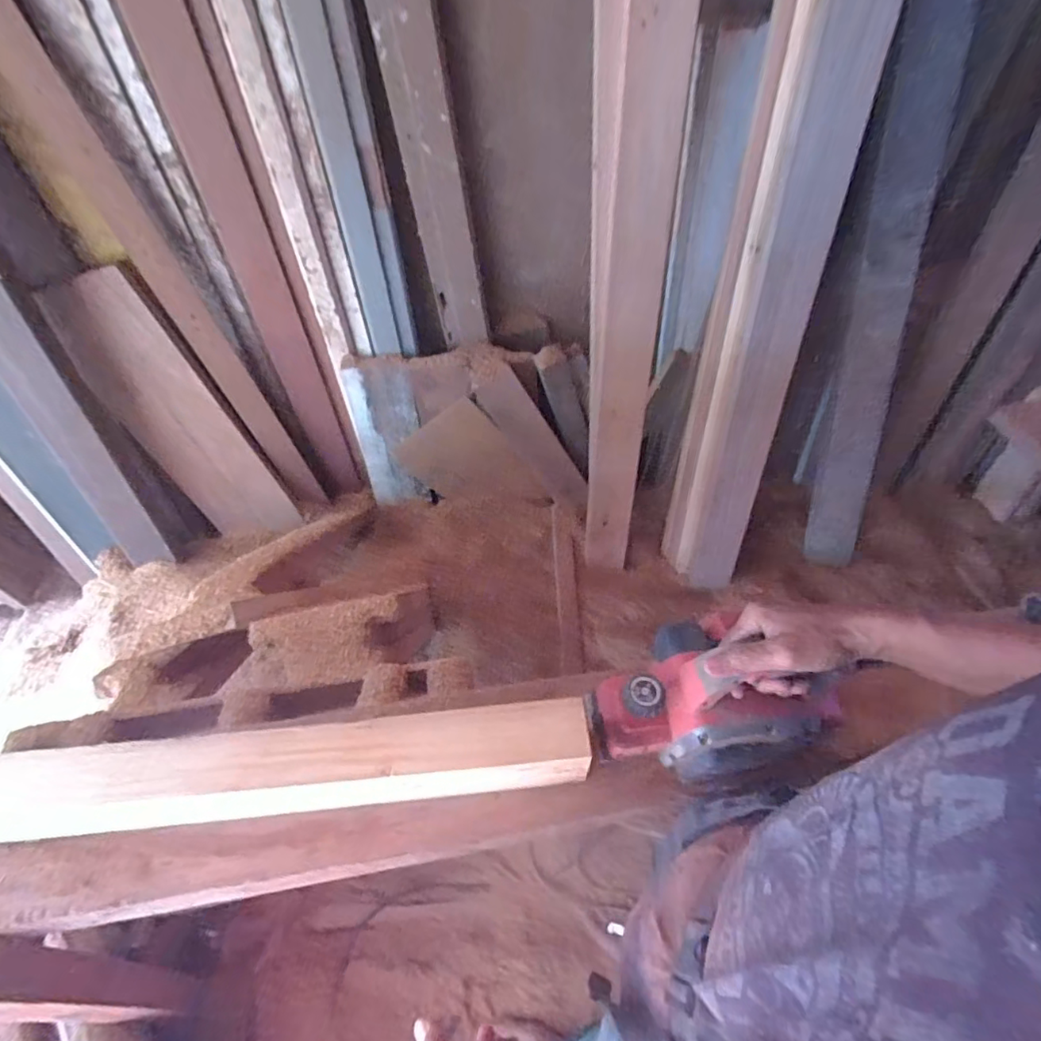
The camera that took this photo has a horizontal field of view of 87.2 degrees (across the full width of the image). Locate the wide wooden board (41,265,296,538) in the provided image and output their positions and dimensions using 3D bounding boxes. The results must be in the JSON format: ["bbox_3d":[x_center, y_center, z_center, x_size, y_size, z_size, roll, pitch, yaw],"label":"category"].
[{"bbox_3d":[-0.758,-0.208,1.239,0.192,0.683,0.023,-26,48,-9],"label":"wide wooden board"}]

